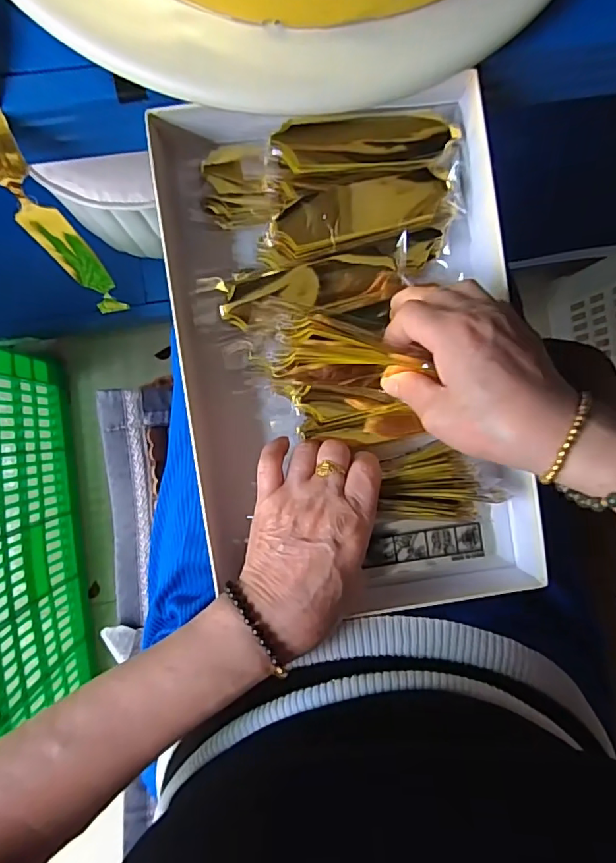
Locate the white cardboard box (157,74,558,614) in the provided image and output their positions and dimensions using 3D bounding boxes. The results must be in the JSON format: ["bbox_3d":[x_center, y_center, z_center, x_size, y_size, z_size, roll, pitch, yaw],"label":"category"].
[{"bbox_3d":[0.029,-0.044,0.346,0.216,0.055,0.337,-8,91,-3],"label":"white cardboard box"}]

